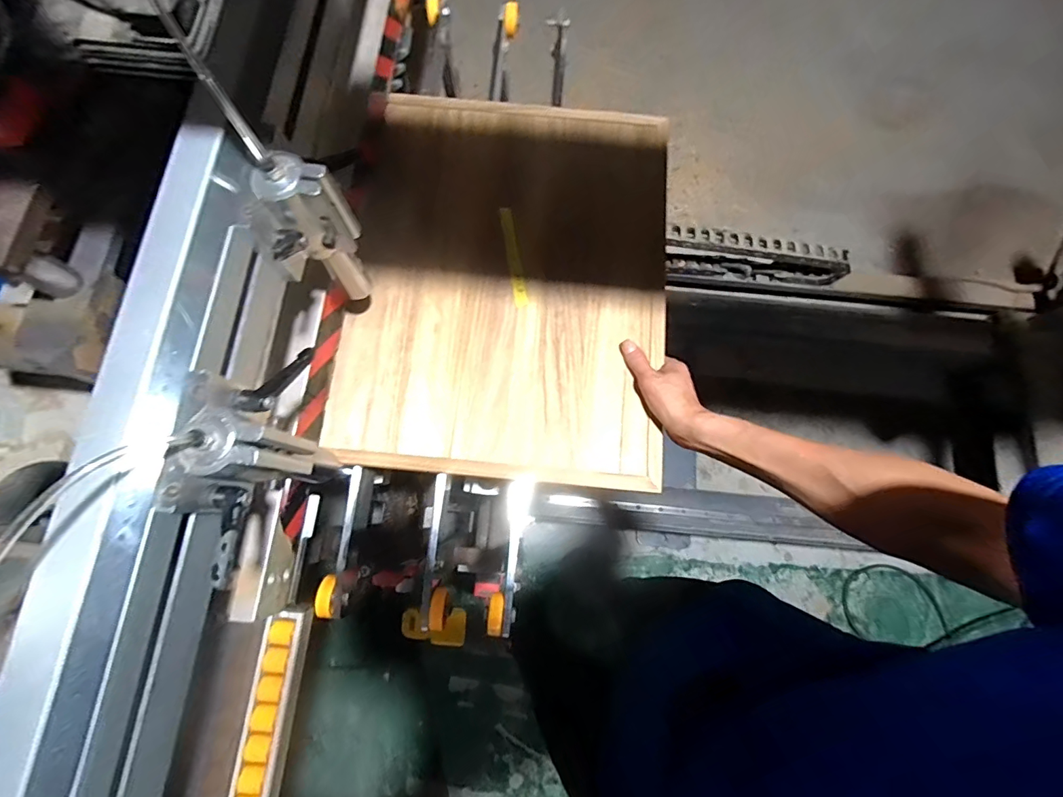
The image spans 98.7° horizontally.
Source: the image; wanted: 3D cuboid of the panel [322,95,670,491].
[{"bbox_3d":[-0.026,-0.172,0.611,0.412,0.021,0.545,4,76,-1],"label":"panel"}]

